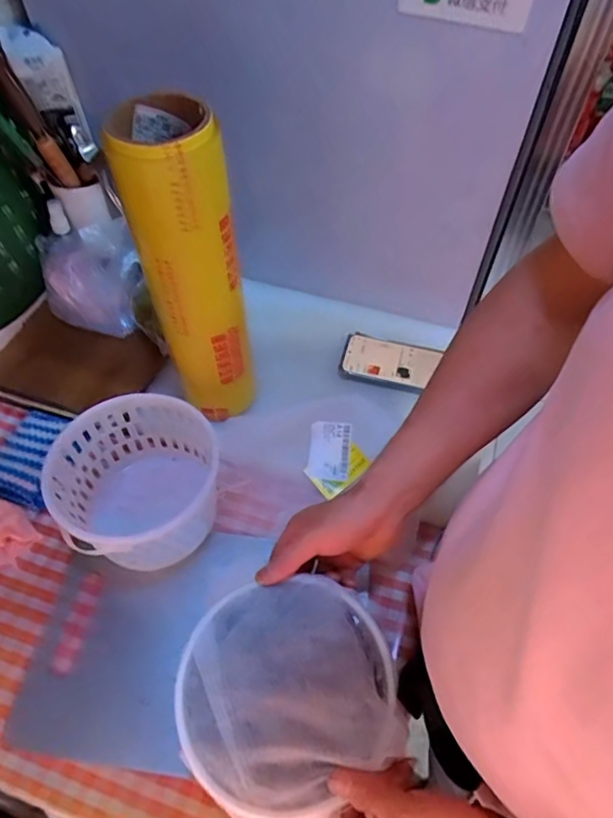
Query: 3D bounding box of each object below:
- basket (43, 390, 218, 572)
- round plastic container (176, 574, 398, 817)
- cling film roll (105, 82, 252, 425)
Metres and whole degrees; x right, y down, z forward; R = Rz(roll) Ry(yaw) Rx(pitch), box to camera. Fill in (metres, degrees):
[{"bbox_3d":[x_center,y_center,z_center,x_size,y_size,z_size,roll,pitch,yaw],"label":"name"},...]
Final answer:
[{"bbox_3d":[-0.183,0.085,0.602,0.169,0.108,0.170,-25,59,-16],"label":"basket"},{"bbox_3d":[-0.015,0.220,0.427,0.168,0.035,0.169,-17,57,-12],"label":"round plastic container"},{"bbox_3d":[-0.115,-0.130,0.557,0.090,0.320,0.106,-21,58,-14],"label":"cling film roll"}]

